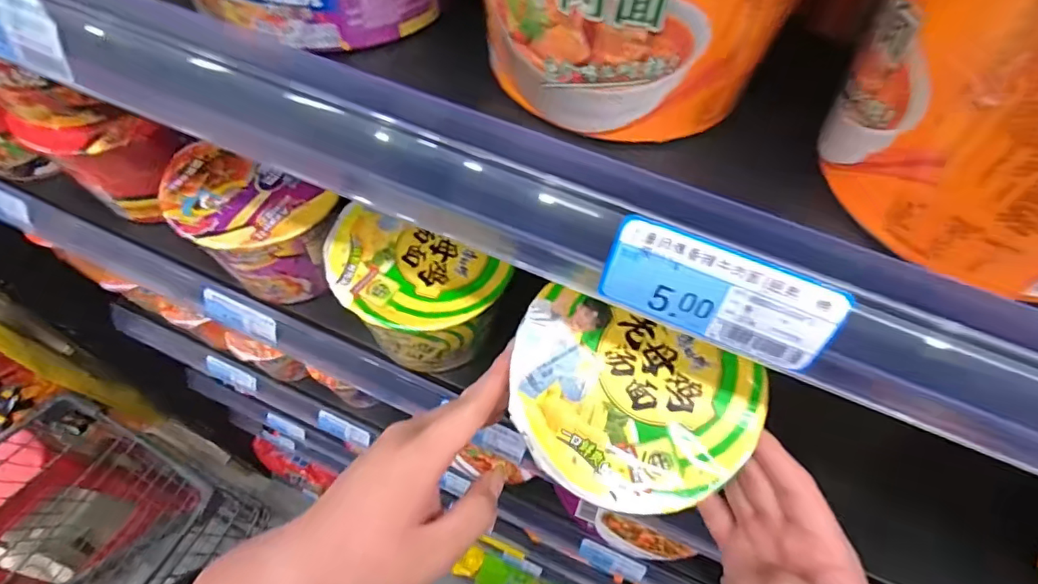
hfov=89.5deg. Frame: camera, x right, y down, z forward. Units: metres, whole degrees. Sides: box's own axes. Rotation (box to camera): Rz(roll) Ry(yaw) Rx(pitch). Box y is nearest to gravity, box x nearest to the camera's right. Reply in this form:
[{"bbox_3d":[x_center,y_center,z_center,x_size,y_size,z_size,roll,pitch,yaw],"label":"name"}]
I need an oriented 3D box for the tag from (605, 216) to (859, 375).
[{"bbox_3d":[0.071,0.001,0.188,0.079,0.036,0.004,22,36,11],"label":"tag"}]

